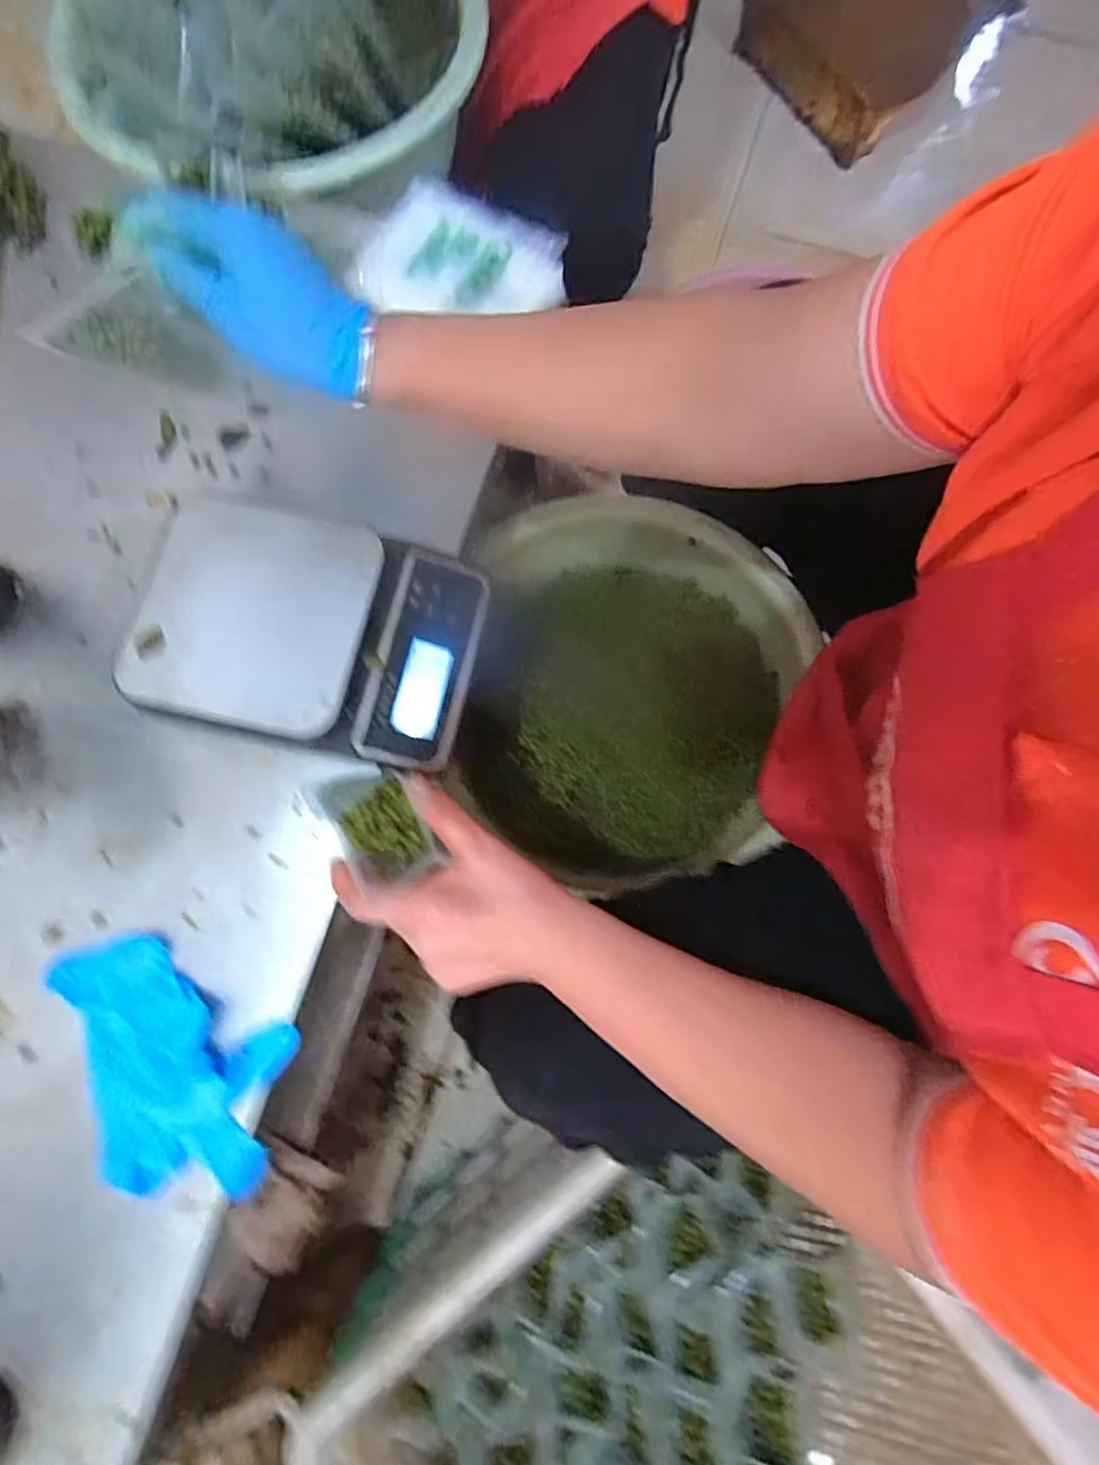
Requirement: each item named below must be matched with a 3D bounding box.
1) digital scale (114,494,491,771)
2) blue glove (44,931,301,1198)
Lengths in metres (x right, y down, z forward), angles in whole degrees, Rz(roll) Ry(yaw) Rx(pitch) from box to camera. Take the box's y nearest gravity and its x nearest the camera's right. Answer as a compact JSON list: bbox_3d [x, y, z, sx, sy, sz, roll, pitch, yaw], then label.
[{"bbox_3d":[-0.158,-0.065,0.406,0.212,0.060,0.151,11,79,2],"label":"digital scale"},{"bbox_3d":[-0.242,0.203,0.372,0.175,0.020,0.112,30,80,6],"label":"blue glove"}]

